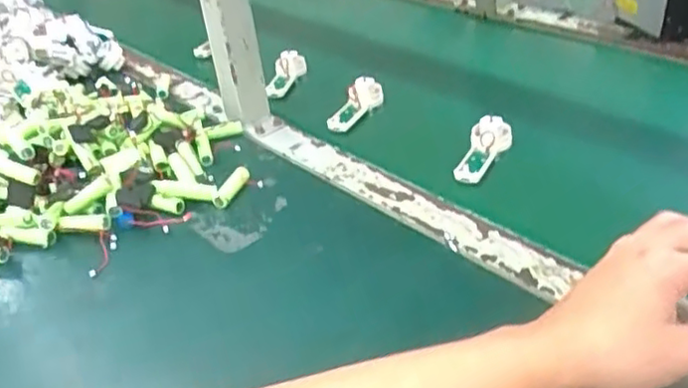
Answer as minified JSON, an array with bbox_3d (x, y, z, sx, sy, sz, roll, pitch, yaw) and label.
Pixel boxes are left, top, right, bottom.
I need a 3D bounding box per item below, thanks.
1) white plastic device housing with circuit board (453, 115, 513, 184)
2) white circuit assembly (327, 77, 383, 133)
[{"bbox_3d":[0.135,-0.043,0.634,0.039,0.030,0.080,7,37,22],"label":"white plastic device housing with circuit board"},{"bbox_3d":[0.013,-0.102,0.740,0.036,0.021,0.093,9,37,24],"label":"white circuit assembly"}]

